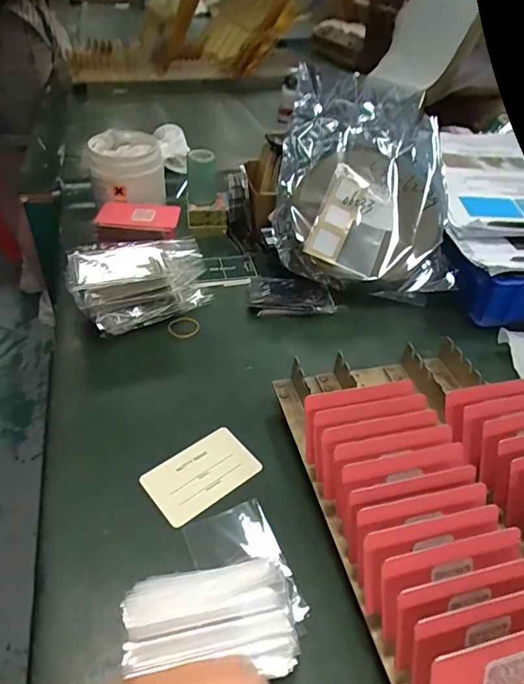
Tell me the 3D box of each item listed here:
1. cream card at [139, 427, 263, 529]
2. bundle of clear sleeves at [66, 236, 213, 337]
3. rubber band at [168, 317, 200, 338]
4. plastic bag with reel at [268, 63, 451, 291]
[{"bbox_3d":[-0.048,0.104,0.387,0.085,0.004,0.053,-27,50,-30],"label":"cream card"},{"bbox_3d":[-0.132,-0.068,0.528,0.137,0.066,0.101,-19,46,-24],"label":"bundle of clear sleeves"},{"bbox_3d":[-0.084,-0.015,0.520,0.034,0.004,0.028,-5,54,-8],"label":"rubber band"},{"bbox_3d":[0.115,-0.194,0.586,0.201,0.061,0.270,0,76,2],"label":"plastic bag with reel"}]

